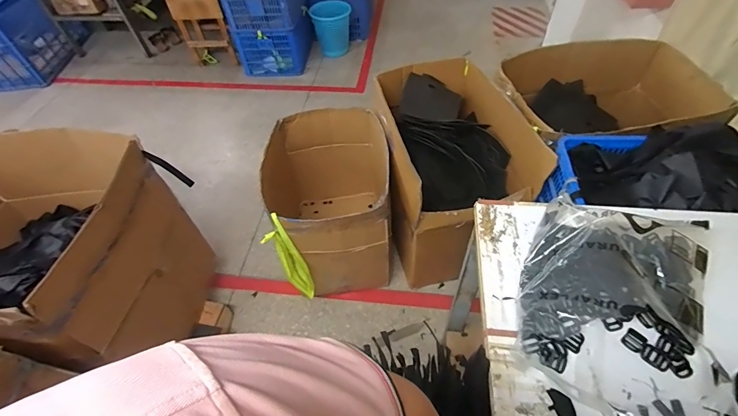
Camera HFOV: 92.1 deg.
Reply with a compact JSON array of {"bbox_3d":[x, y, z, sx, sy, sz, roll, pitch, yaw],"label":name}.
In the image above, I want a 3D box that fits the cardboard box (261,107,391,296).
[{"bbox_3d":[-0.132,-0.012,1.376,0.502,0.496,0.549,-15,52,-8],"label":"cardboard box"}]

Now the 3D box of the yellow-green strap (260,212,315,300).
[{"bbox_3d":[-0.255,0.184,1.158,0.088,0.372,0.074,33,60,26],"label":"yellow-green strap"}]

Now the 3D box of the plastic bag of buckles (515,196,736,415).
[{"bbox_3d":[0.375,0.134,0.534,0.266,0.083,0.319,15,54,16],"label":"plastic bag of buckles"}]

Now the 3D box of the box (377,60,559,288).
[{"bbox_3d":[0.278,-0.143,1.374,0.477,0.522,0.613,-11,51,-5],"label":"box"}]

